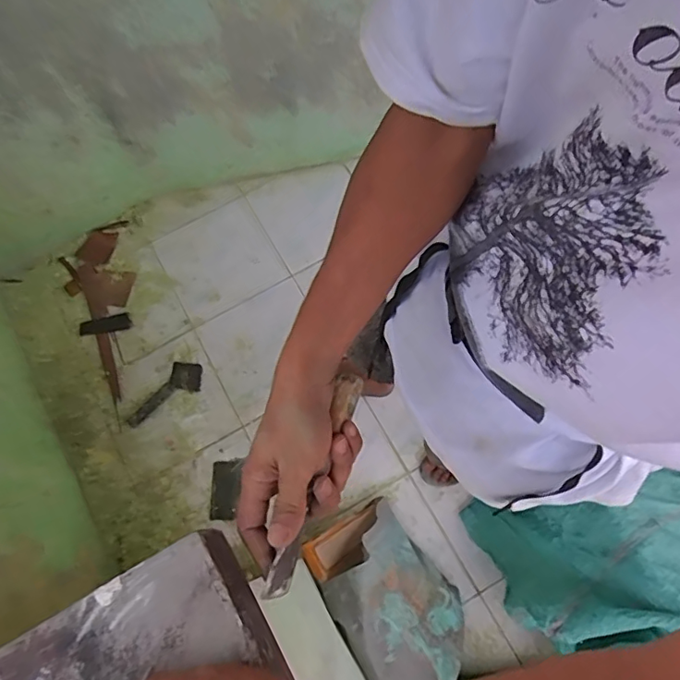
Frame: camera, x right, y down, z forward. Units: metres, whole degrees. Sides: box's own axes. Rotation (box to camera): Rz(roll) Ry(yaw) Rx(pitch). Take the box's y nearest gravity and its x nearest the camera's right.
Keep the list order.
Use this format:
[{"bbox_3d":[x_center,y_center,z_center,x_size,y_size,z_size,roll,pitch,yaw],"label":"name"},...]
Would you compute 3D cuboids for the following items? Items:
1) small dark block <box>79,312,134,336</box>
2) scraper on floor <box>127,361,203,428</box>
[{"bbox_3d":[-0.636,-0.040,1.423,0.139,0.009,0.045,-13,71,0],"label":"small dark block"},{"bbox_3d":[-0.457,0.130,1.348,0.221,0.022,0.094,-32,72,-7],"label":"scraper on floor"}]

